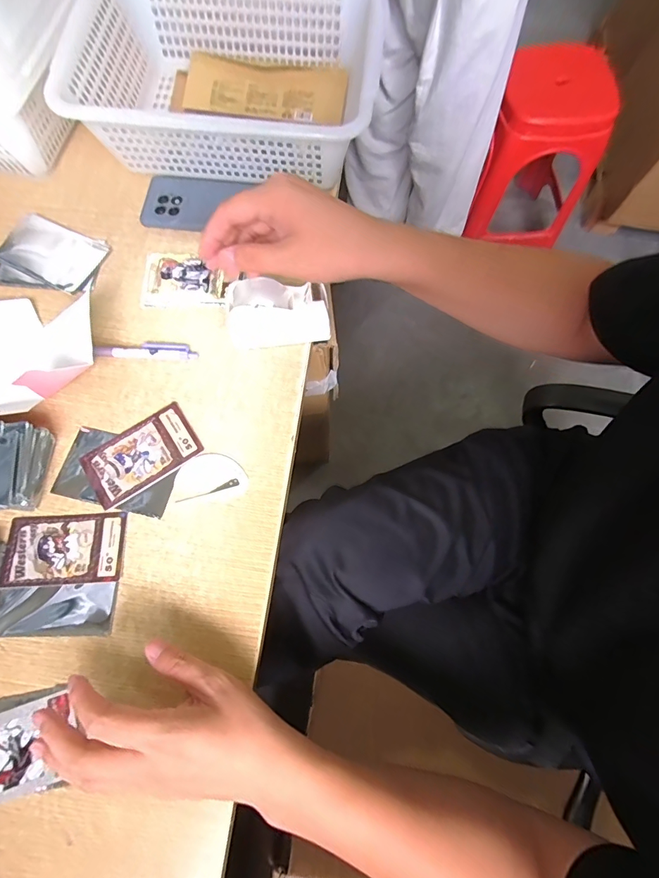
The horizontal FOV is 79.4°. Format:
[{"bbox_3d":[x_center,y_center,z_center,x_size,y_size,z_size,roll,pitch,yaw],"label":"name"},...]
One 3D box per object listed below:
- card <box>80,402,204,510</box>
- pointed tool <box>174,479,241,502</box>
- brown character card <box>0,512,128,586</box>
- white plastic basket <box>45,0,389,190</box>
[{"bbox_3d":[-0.193,0.015,0.409,0.111,0.004,0.065,-34,76,-9],"label":"card"},{"bbox_3d":[-0.122,0.051,0.398,0.064,0.004,0.008,-15,76,-5],"label":"pointed tool"},{"bbox_3d":[-0.254,0.105,0.381,0.111,0.004,0.064,-2,70,-1],"label":"brown character card"},{"bbox_3d":[-0.124,-0.445,0.489,0.339,0.102,0.277,5,74,2],"label":"white plastic basket"}]

